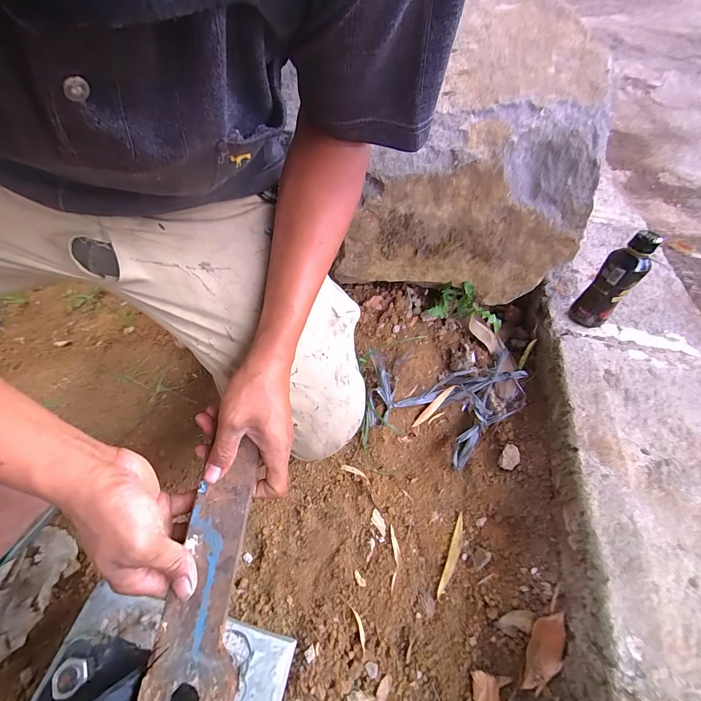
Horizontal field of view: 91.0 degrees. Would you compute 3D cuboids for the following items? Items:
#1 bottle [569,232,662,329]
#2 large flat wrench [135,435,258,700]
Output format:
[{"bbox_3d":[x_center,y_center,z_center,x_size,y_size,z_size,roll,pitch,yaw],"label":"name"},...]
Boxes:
[{"bbox_3d":[0.380,-0.097,0.503,0.050,0.151,0.062,34,59,22],"label":"bottle"},{"bbox_3d":[-0.114,0.181,0.290,0.064,0.009,0.191,1,60,6],"label":"large flat wrench"}]

